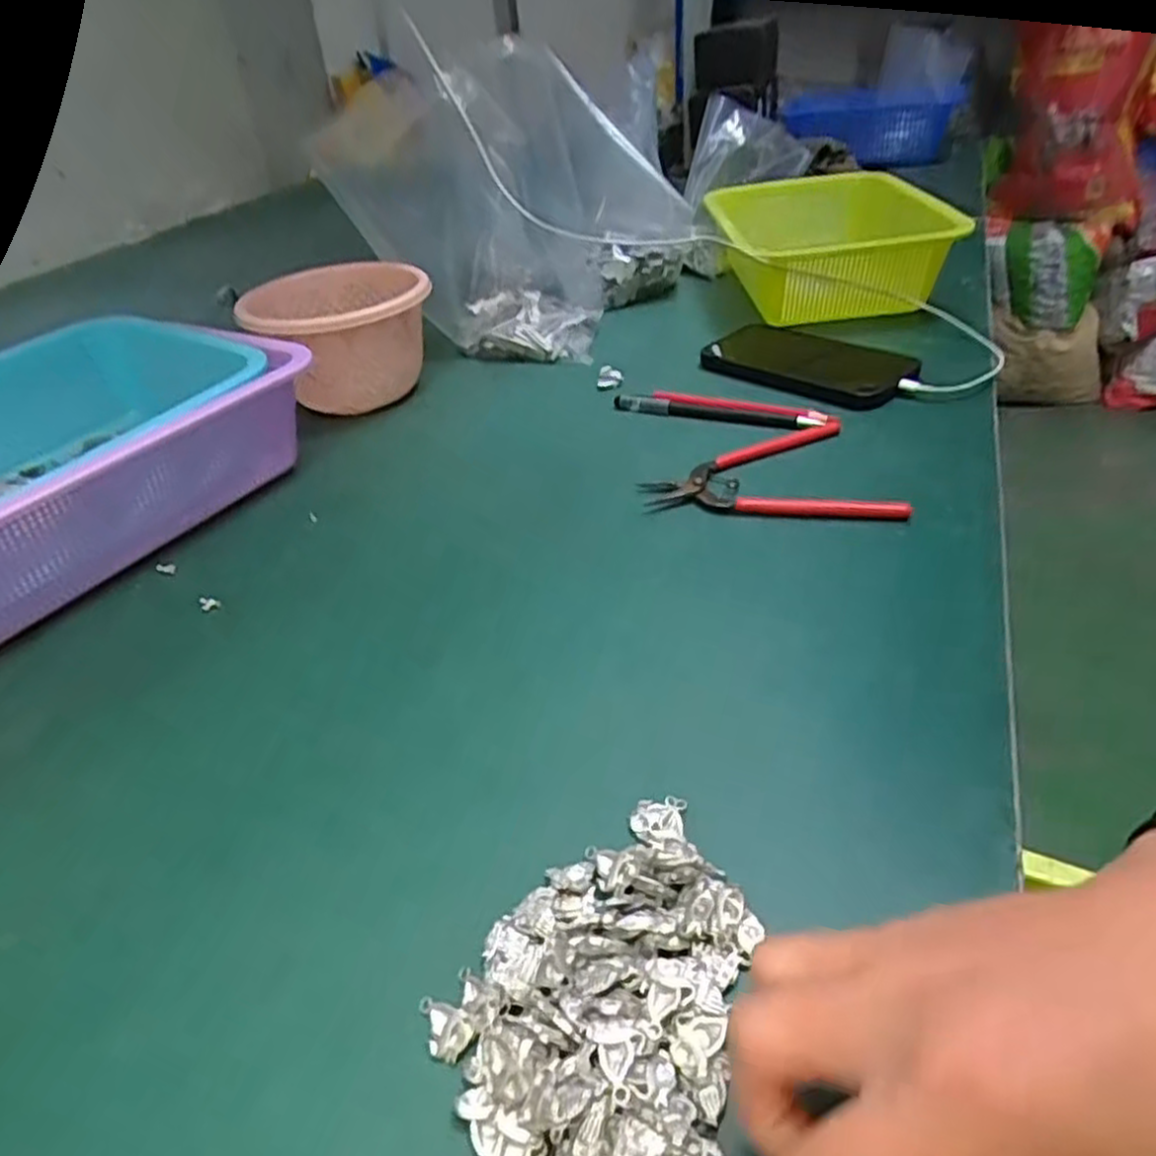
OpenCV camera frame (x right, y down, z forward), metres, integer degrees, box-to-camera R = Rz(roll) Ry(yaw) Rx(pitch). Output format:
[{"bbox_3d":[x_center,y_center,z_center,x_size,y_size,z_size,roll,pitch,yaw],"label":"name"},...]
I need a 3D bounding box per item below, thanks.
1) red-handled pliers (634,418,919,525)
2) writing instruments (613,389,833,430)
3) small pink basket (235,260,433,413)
[{"bbox_3d":[0.114,-0.063,0.469,0.139,0.009,0.116,-8,37,-1],"label":"red-handled pliers"},{"bbox_3d":[0.099,-0.122,0.547,0.151,0.013,0.018,11,40,22],"label":"writing instruments"},{"bbox_3d":[-0.192,-0.193,0.623,0.141,0.091,0.159,-21,39,-17],"label":"small pink basket"}]

